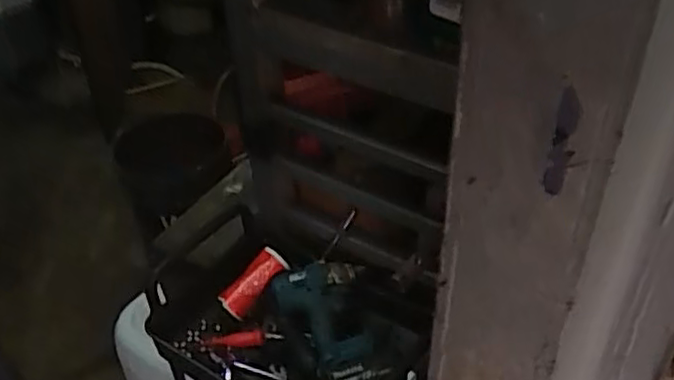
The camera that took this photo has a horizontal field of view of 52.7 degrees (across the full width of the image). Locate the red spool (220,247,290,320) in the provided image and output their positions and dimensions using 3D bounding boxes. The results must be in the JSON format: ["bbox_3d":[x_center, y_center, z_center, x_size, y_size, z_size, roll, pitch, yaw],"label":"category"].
[{"bbox_3d":[-0.137,0.156,1.122,0.122,0.057,0.048,-48,42,7],"label":"red spool"}]

